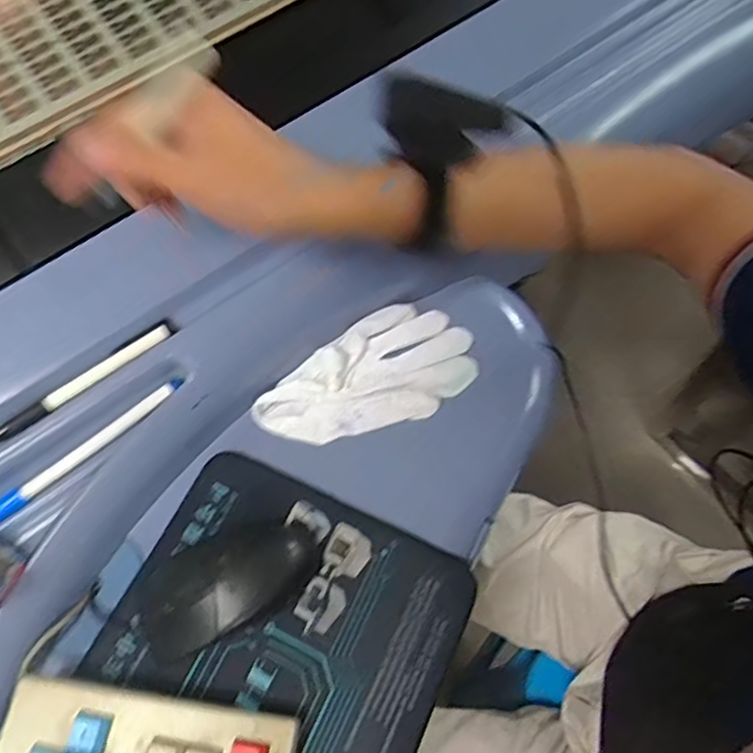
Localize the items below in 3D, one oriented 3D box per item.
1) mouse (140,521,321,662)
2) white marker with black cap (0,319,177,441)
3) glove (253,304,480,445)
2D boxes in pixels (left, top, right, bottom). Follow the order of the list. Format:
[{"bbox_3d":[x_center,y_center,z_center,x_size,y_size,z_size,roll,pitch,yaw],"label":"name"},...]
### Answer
[{"bbox_3d":[-0.093,0.126,0.391,0.113,0.034,0.059,-21,63,-7],"label":"mouse"},{"bbox_3d":[-0.185,0.003,0.400,0.129,0.009,0.009,-37,65,-14],"label":"white marker with black cap"},{"bbox_3d":[-0.004,0.004,0.455,0.152,0.023,0.085,-35,65,-14],"label":"glove"}]

